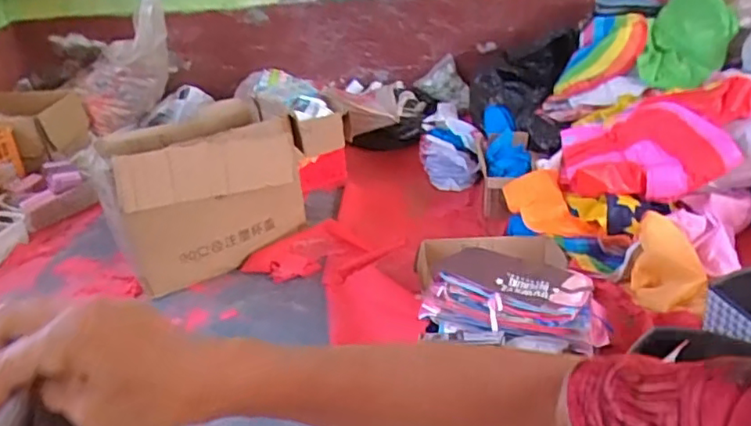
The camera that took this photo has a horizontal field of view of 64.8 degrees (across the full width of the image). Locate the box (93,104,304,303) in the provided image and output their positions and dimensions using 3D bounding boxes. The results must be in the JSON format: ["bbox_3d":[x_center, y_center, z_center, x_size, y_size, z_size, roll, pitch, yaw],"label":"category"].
[{"bbox_3d":[-0.458,-0.055,1.631,0.491,0.382,0.254,-20,32,-24],"label":"box"}]

